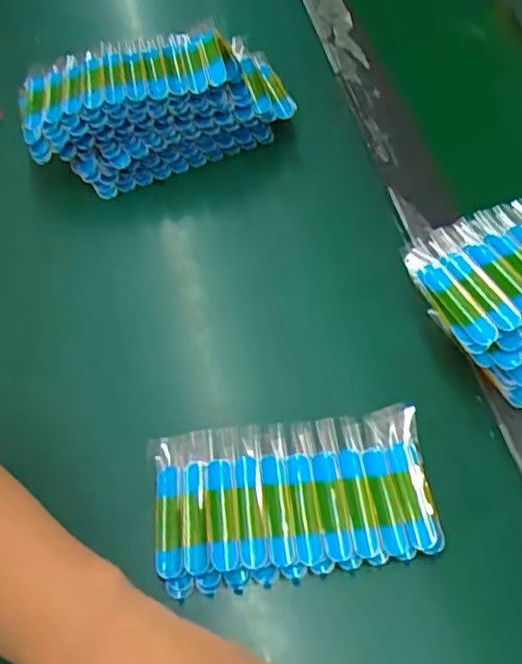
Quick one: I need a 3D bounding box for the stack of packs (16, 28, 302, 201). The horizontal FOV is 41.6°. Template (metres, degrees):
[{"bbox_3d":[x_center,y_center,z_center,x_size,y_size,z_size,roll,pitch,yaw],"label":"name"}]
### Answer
[{"bbox_3d":[-0.081,-0.178,0.533,0.202,0.069,0.095,-17,57,-12],"label":"stack of packs"}]

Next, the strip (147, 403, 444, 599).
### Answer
[{"bbox_3d":[0.017,0.093,0.392,0.153,0.019,0.088,-7,56,-5],"label":"strip"}]

